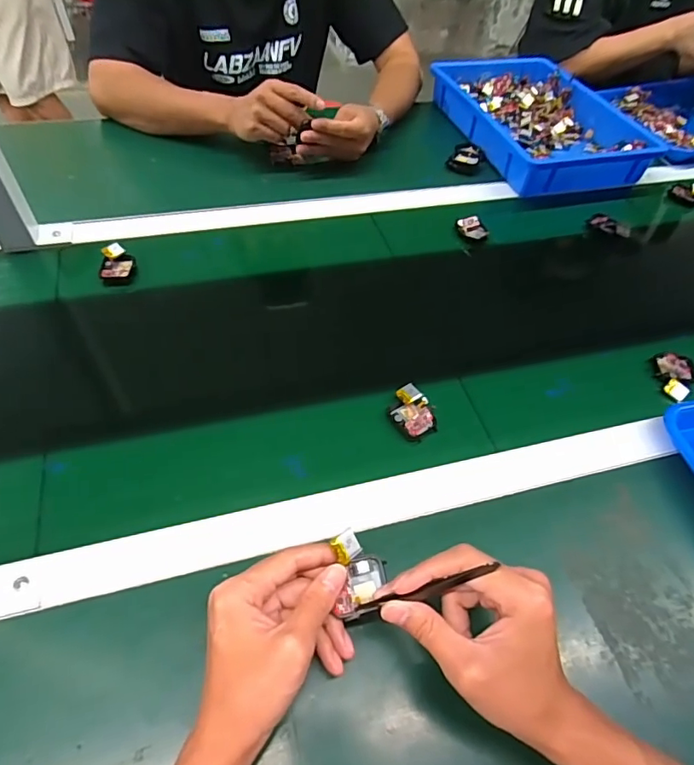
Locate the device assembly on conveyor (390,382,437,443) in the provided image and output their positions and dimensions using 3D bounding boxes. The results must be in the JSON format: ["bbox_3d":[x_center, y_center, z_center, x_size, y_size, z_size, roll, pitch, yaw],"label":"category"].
[{"bbox_3d":[0.064,0.028,0.490,0.035,0.018,0.056,-19,57,-18],"label":"device assembly on conveyor"}]

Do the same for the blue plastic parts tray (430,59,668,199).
[{"bbox_3d":[0.325,-0.443,0.848,0.241,0.056,0.341,-13,55,-14],"label":"blue plastic parts tray"}]

